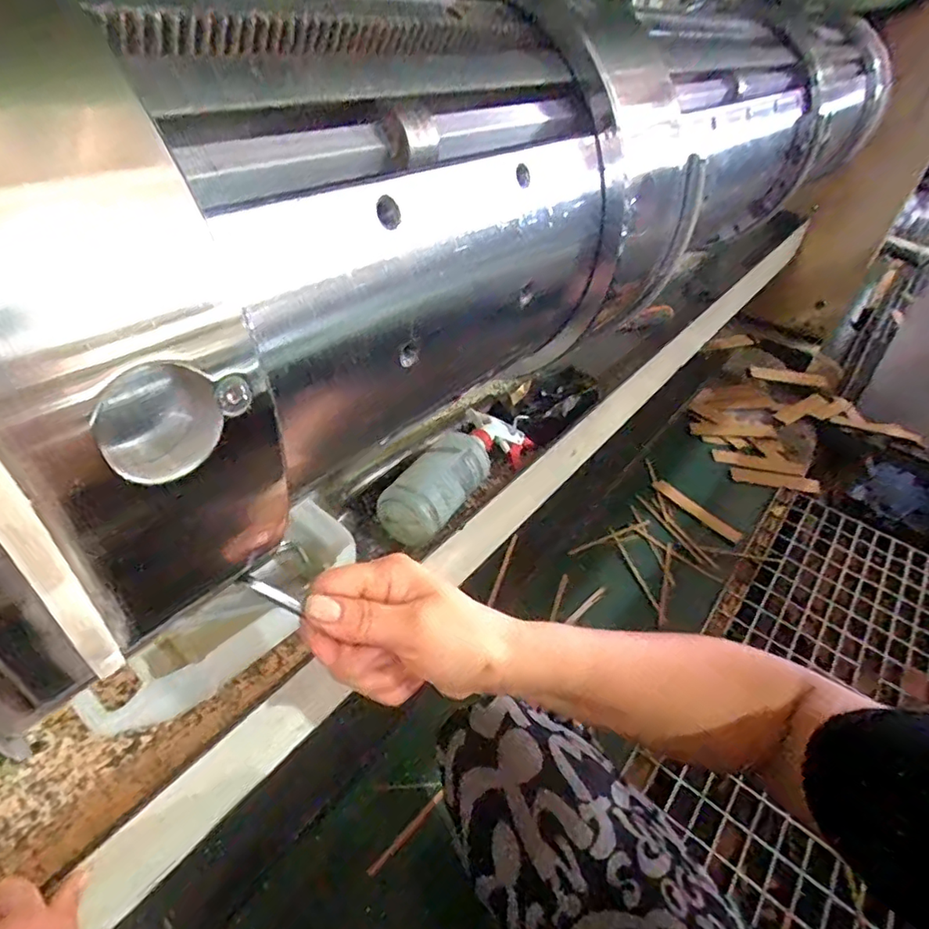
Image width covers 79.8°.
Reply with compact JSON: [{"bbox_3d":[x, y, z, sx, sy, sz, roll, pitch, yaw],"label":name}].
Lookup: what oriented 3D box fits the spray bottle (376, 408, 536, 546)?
[{"bbox_3d":[-0.002,-0.002,0.621,0.071,0.066,0.219,28,45,23],"label":"spray bottle"}]

